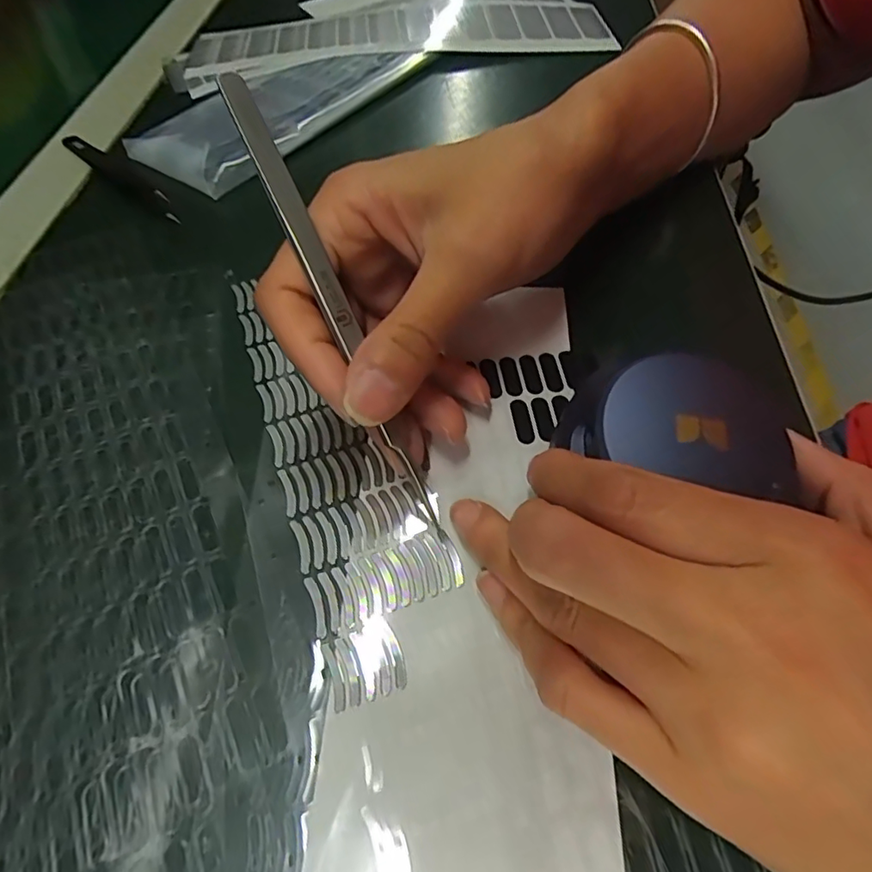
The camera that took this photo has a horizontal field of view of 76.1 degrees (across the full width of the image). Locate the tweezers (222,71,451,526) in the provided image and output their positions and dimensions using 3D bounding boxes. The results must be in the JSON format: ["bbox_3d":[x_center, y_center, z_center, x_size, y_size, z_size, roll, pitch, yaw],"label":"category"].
[{"bbox_3d":[-0.031,-0.040,0.178,0.008,0.007,0.155,-26,95,-15],"label":"tweezers"}]

